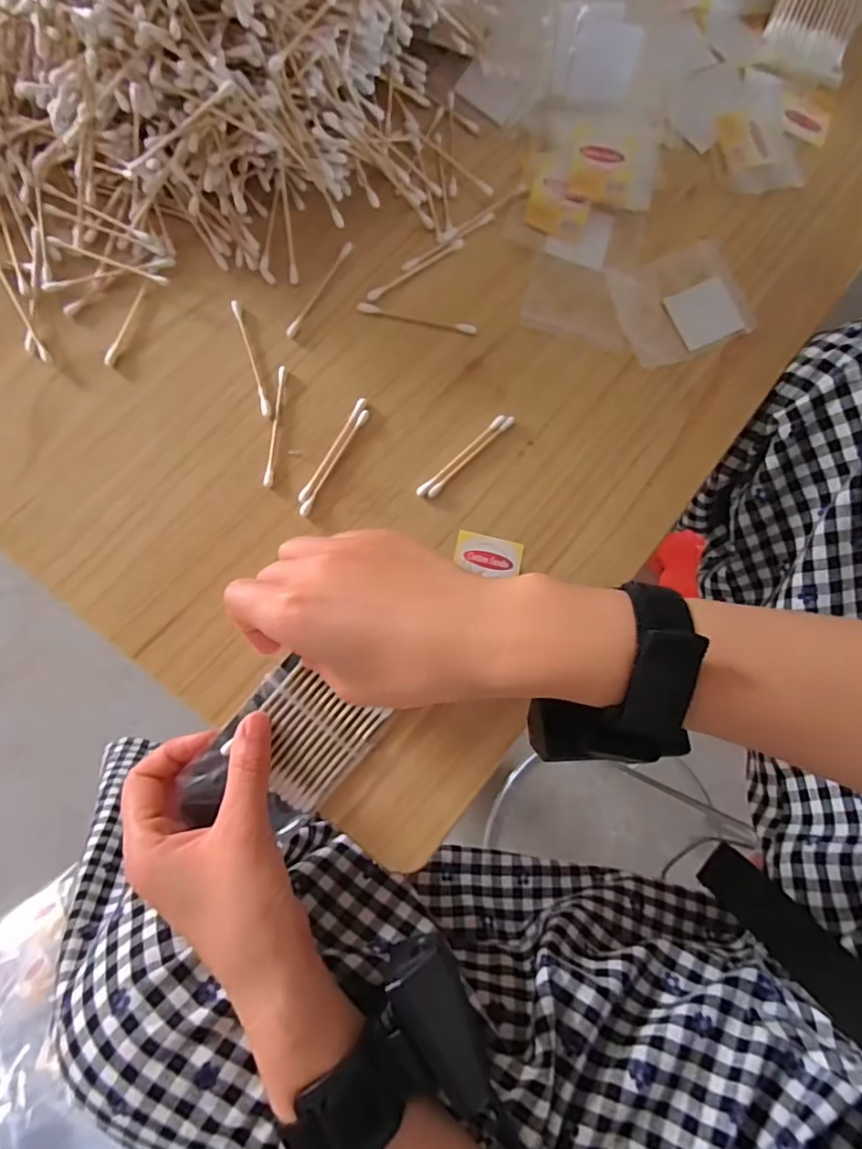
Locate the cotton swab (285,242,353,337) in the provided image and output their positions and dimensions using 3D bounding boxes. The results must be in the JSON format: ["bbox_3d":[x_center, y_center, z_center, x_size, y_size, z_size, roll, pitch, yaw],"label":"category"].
[{"bbox_3d":[-0.066,-0.169,0.335,0.006,0.004,0.069,31,81,-3],"label":"cotton swab"}]

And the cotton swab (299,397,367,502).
[{"bbox_3d":[-0.056,-0.071,0.323,0.006,0.004,0.069,29,81,-4],"label":"cotton swab"}]

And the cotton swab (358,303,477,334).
[{"bbox_3d":[-0.008,-0.154,0.341,0.071,0.004,0.006,9,83,-7],"label":"cotton swab"}]

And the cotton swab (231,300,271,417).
[{"bbox_3d":[-0.103,-0.124,0.324,0.006,0.004,0.071,-16,86,-9],"label":"cotton swab"}]

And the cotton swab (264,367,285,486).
[{"bbox_3d":[-0.088,-0.084,0.320,0.005,0.004,0.070,5,83,-7],"label":"cotton swab"}]

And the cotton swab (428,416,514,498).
[{"bbox_3d":[0.024,-0.069,0.333,0.070,0.004,0.005,-44,91,-10],"label":"cotton swab"}]

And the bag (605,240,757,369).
[{"bbox_3d":[0.162,-0.175,0.367,0.088,0.004,0.069,-20,87,-9],"label":"bag"}]

